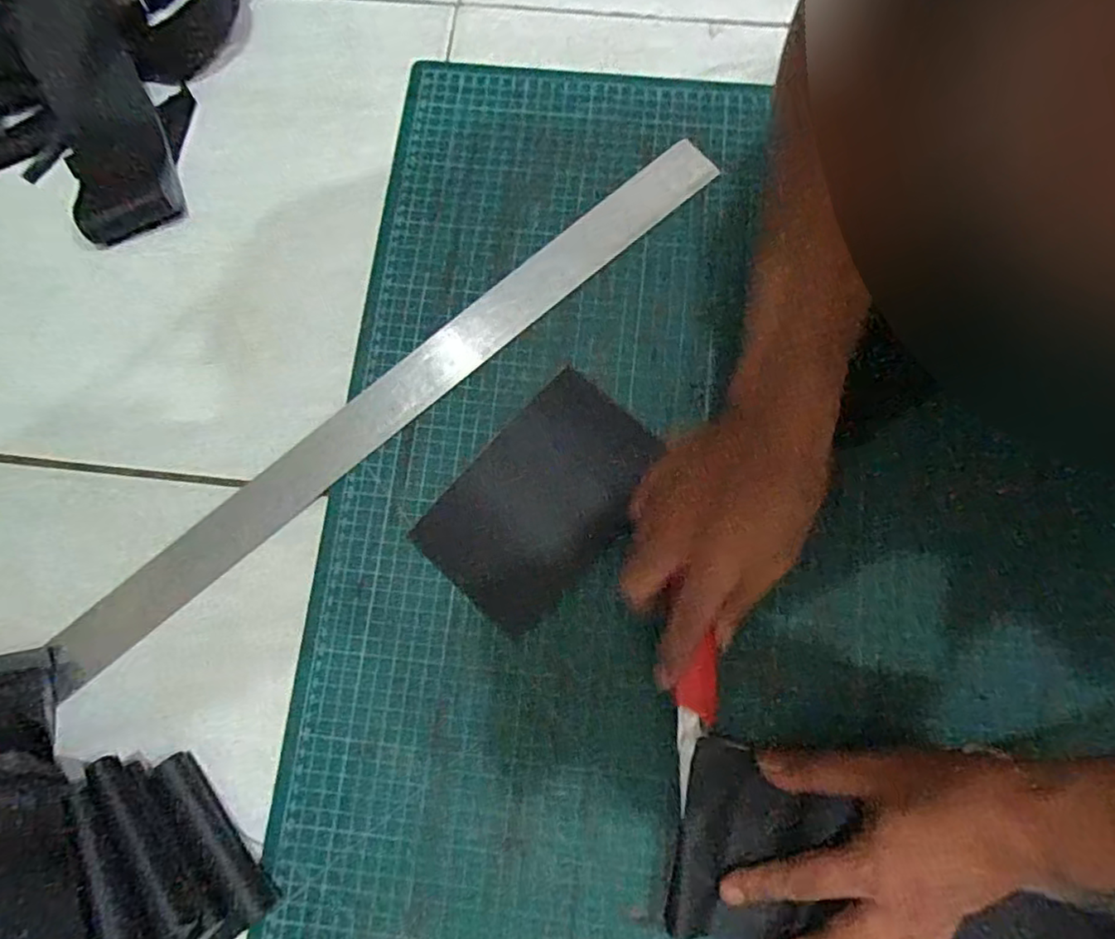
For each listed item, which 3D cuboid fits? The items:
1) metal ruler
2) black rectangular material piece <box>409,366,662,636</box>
[{"bbox_3d":[-0.103,-0.052,0.422,0.536,0.004,0.038,-40,81,-6],"label":"metal ruler"},{"bbox_3d":[-0.008,0.019,0.409,0.099,0.007,0.155,41,81,9],"label":"black rectangular material piece"}]

